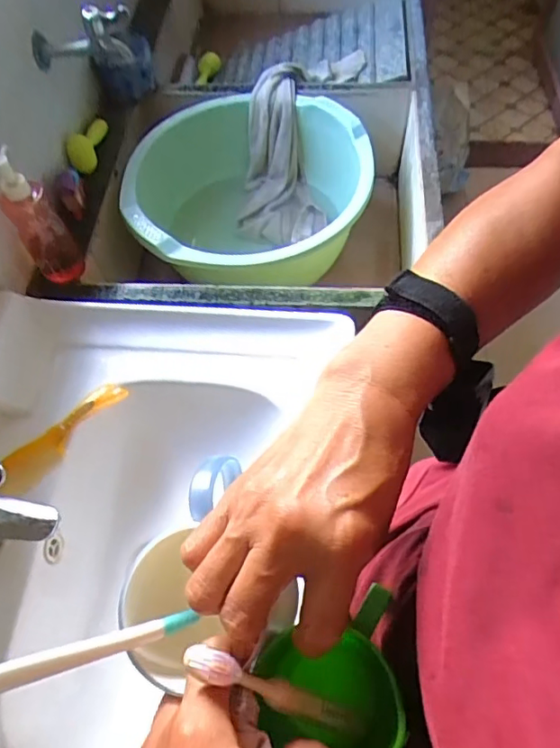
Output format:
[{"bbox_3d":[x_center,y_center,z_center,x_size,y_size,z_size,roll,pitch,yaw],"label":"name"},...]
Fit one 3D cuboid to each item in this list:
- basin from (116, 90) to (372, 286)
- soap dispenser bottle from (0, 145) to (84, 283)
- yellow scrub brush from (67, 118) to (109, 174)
[{"bbox_3d":[-0.060,-0.272,0.937,0.411,0.210,0.365,-1,60,2],"label":"basin"},{"bbox_3d":[-0.312,-0.195,0.709,0.059,0.184,0.045,-34,64,-16],"label":"soap dispenser bottle"},{"bbox_3d":[-0.304,-0.372,0.886,0.032,0.061,0.125,5,46,6],"label":"yellow scrub brush"}]

